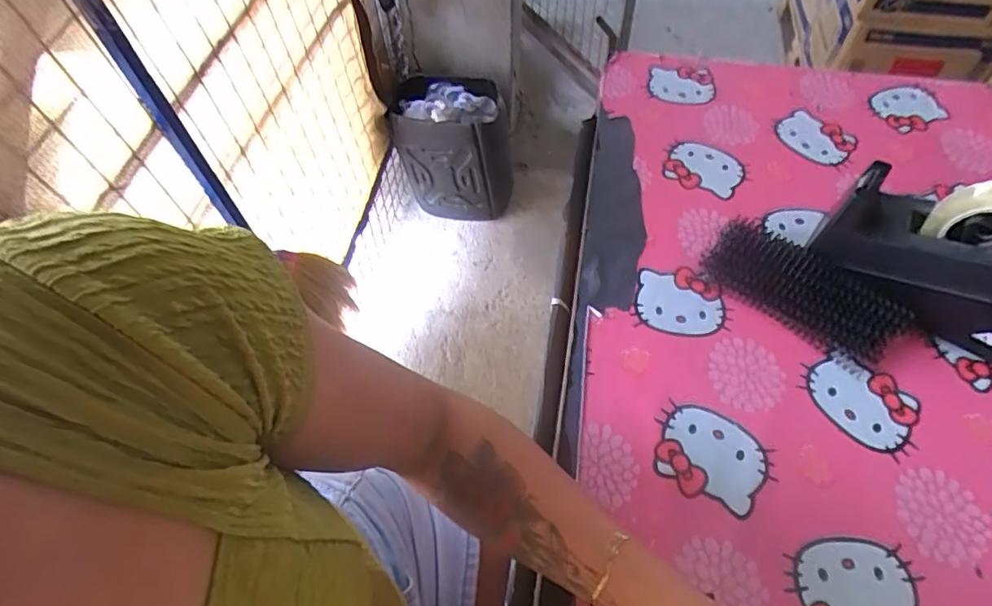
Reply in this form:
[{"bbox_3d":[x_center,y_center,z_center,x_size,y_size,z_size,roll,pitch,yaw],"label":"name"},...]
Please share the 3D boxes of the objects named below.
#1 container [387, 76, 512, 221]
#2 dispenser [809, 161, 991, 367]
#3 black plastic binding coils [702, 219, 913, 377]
[{"bbox_3d":[-0.119,-0.424,1.594,0.312,0.347,0.237,-2,57,0],"label":"container"},{"bbox_3d":[0.377,-0.034,0.453,0.195,0.129,0.079,32,63,20],"label":"dispenser"},{"bbox_3d":[0.269,-0.011,0.496,0.166,0.033,0.066,40,66,23],"label":"black plastic binding coils"}]

